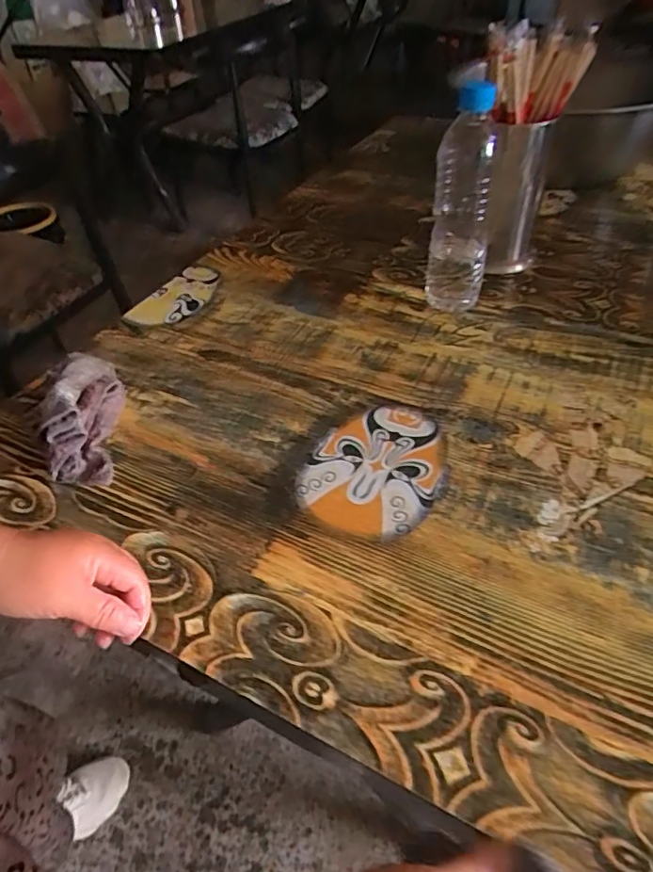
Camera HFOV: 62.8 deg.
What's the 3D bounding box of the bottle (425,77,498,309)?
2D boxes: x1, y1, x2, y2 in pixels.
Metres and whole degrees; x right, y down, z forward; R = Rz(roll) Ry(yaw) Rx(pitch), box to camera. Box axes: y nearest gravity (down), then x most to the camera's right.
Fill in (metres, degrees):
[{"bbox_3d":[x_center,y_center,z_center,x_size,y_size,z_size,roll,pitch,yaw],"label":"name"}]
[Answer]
[{"bbox_3d":[0.148,-0.247,0.584,0.064,0.224,0.061,9,46,12],"label":"bottle"}]

